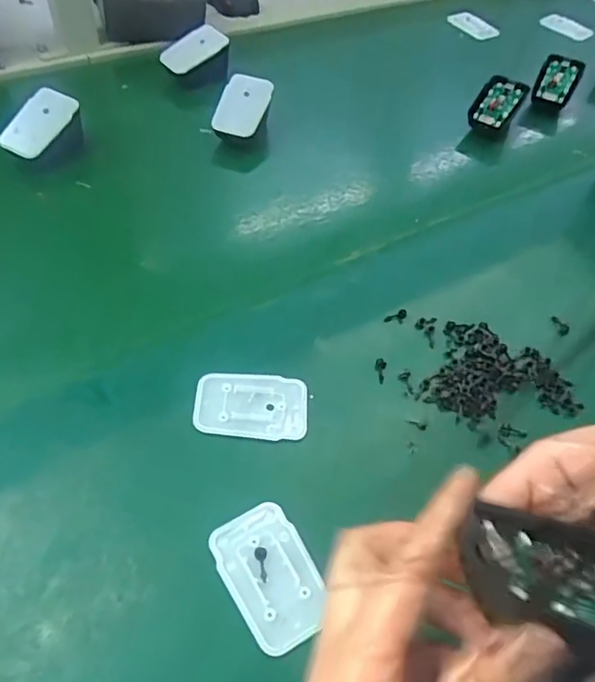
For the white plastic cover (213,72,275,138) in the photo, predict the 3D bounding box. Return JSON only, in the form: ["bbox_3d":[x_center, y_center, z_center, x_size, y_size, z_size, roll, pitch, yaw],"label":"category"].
[{"bbox_3d":[-0.052,-0.225,0.525,0.042,0.008,0.069,18,70,2],"label":"white plastic cover"}]

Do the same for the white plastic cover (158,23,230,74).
[{"bbox_3d":[-0.109,-0.307,0.582,0.070,0.008,0.038,-26,76,6],"label":"white plastic cover"}]

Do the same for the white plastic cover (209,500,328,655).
[{"bbox_3d":[-0.014,0.123,0.292,0.044,0.006,0.069,-23,58,-21],"label":"white plastic cover"}]

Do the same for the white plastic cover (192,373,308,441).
[{"bbox_3d":[-0.029,0.041,0.350,0.070,0.005,0.044,3,52,-3],"label":"white plastic cover"}]

